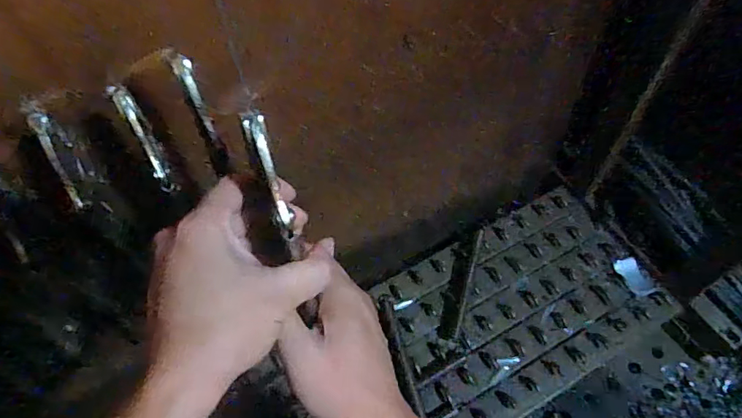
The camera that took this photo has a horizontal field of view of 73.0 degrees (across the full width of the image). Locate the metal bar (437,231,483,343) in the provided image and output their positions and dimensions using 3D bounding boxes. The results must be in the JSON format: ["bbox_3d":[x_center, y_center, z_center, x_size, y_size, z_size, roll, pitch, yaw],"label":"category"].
[{"bbox_3d":[0.148,0.119,0.826,0.034,0.017,0.195,14,57,12],"label":"metal bar"}]

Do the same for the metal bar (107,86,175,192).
[{"bbox_3d":[-0.152,-0.046,0.338,0.011,0.076,0.009,-26,28,-14],"label":"metal bar"}]

